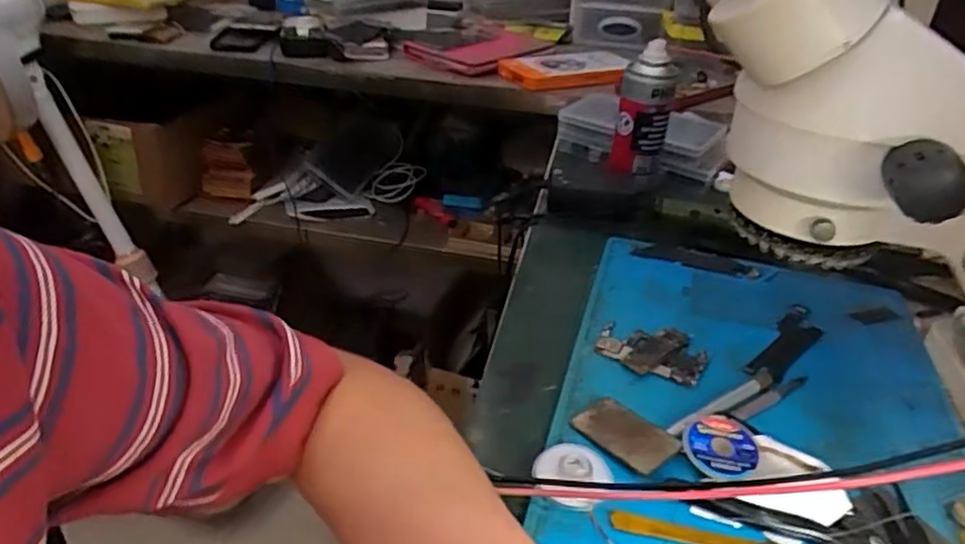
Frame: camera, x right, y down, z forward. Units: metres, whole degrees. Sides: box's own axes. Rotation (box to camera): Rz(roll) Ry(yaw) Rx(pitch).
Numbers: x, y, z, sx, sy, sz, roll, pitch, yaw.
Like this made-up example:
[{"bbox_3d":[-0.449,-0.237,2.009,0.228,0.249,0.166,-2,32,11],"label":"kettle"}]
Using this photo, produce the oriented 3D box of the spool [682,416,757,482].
[{"bbox_3d":[0.141,0.103,0.402,0.041,0.005,0.042,0,48,0],"label":"spool"}]

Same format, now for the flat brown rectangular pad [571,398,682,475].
[{"bbox_3d":[0.087,0.098,0.413,0.035,0.004,0.061,-27,35,-32],"label":"flat brown rectangular pad"}]

